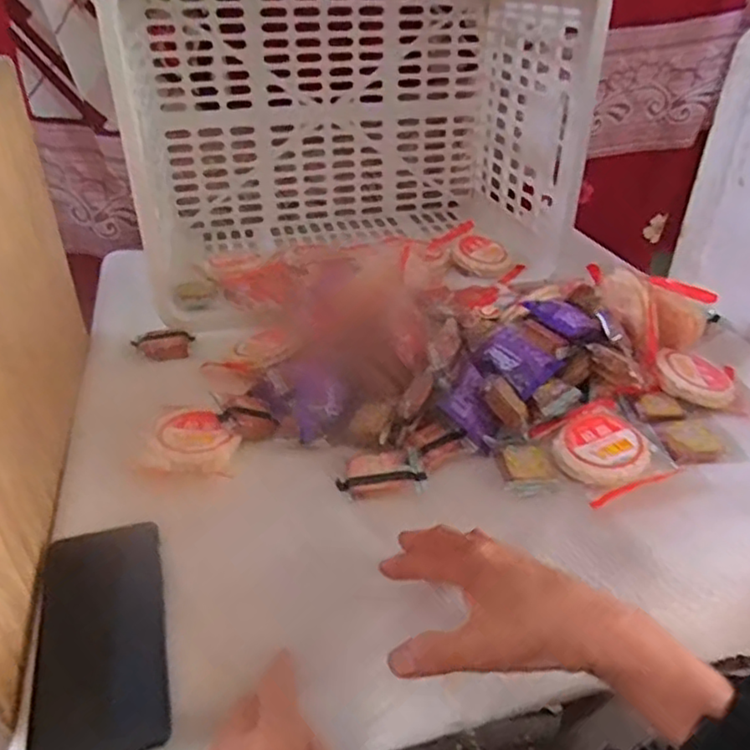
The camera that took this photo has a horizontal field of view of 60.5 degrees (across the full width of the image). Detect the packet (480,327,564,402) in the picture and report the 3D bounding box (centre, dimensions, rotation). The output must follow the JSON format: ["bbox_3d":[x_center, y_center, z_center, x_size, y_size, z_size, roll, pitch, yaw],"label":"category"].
[{"bbox_3d":[0.137,-0.015,0.620,0.068,0.012,0.052,41,72,20],"label":"packet"}]

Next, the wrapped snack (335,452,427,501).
[{"bbox_3d":[0.005,0.085,0.540,0.069,0.012,0.042,-1,36,-10],"label":"wrapped snack"}]

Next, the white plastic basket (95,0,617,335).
[{"bbox_3d":[-0.035,-0.296,0.813,0.518,0.336,0.310,-5,37,-15],"label":"white plastic basket"}]

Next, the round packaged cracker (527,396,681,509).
[{"bbox_3d":[0.209,0.058,0.573,0.113,0.021,0.102,-14,40,-25],"label":"round packaged cracker"}]

